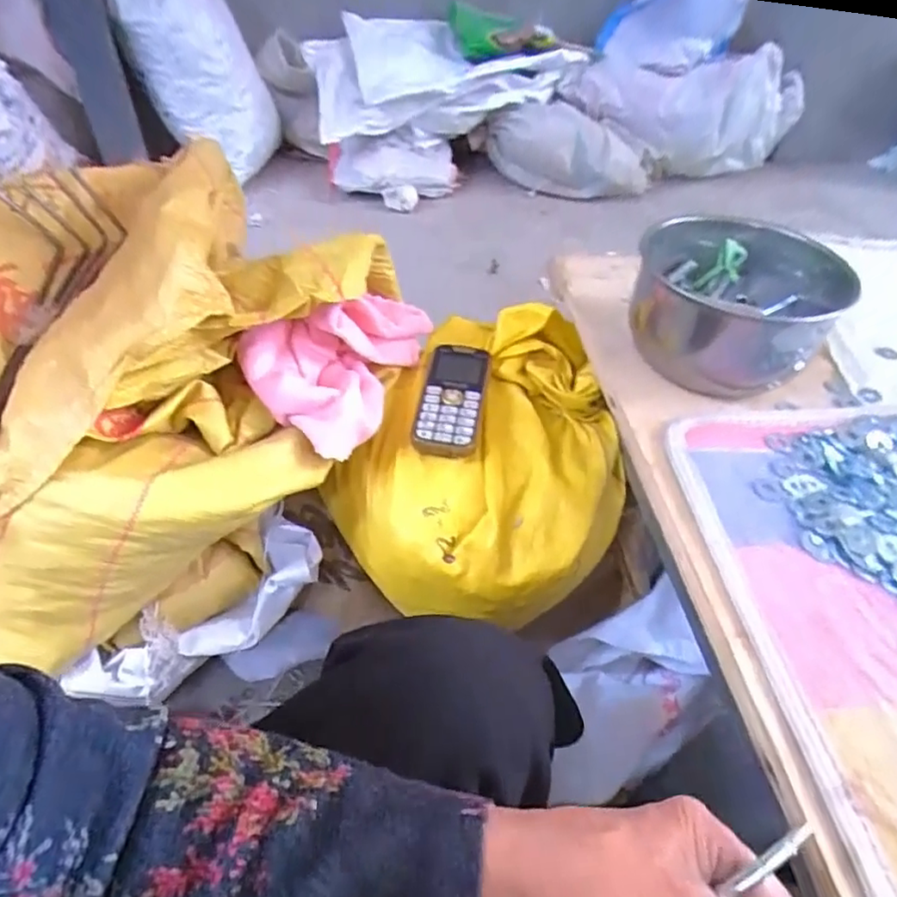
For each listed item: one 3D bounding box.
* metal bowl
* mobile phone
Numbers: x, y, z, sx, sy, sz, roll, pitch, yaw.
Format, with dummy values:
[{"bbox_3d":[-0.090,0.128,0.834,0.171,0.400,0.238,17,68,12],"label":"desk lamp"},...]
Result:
[{"bbox_3d":[0.238,-0.124,0.503,0.149,0.080,0.148,1,47,-1],"label":"metal bowl"},{"bbox_3d":[0.004,-0.047,0.547,0.056,0.016,0.124,9,56,1],"label":"mobile phone"}]

